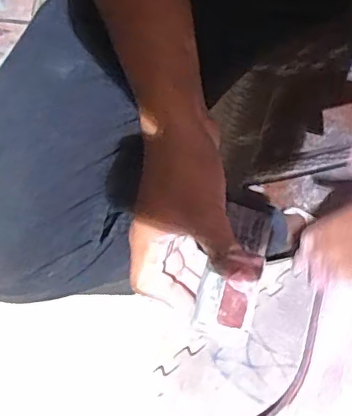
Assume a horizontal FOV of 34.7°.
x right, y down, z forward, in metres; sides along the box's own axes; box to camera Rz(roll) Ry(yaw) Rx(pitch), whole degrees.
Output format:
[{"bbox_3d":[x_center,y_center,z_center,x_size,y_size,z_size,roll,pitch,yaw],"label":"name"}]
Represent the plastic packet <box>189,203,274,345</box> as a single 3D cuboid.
[{"bbox_3d":[0.042,0.047,0.410,0.040,0.039,0.096,20,71,7],"label":"plastic packet"}]

